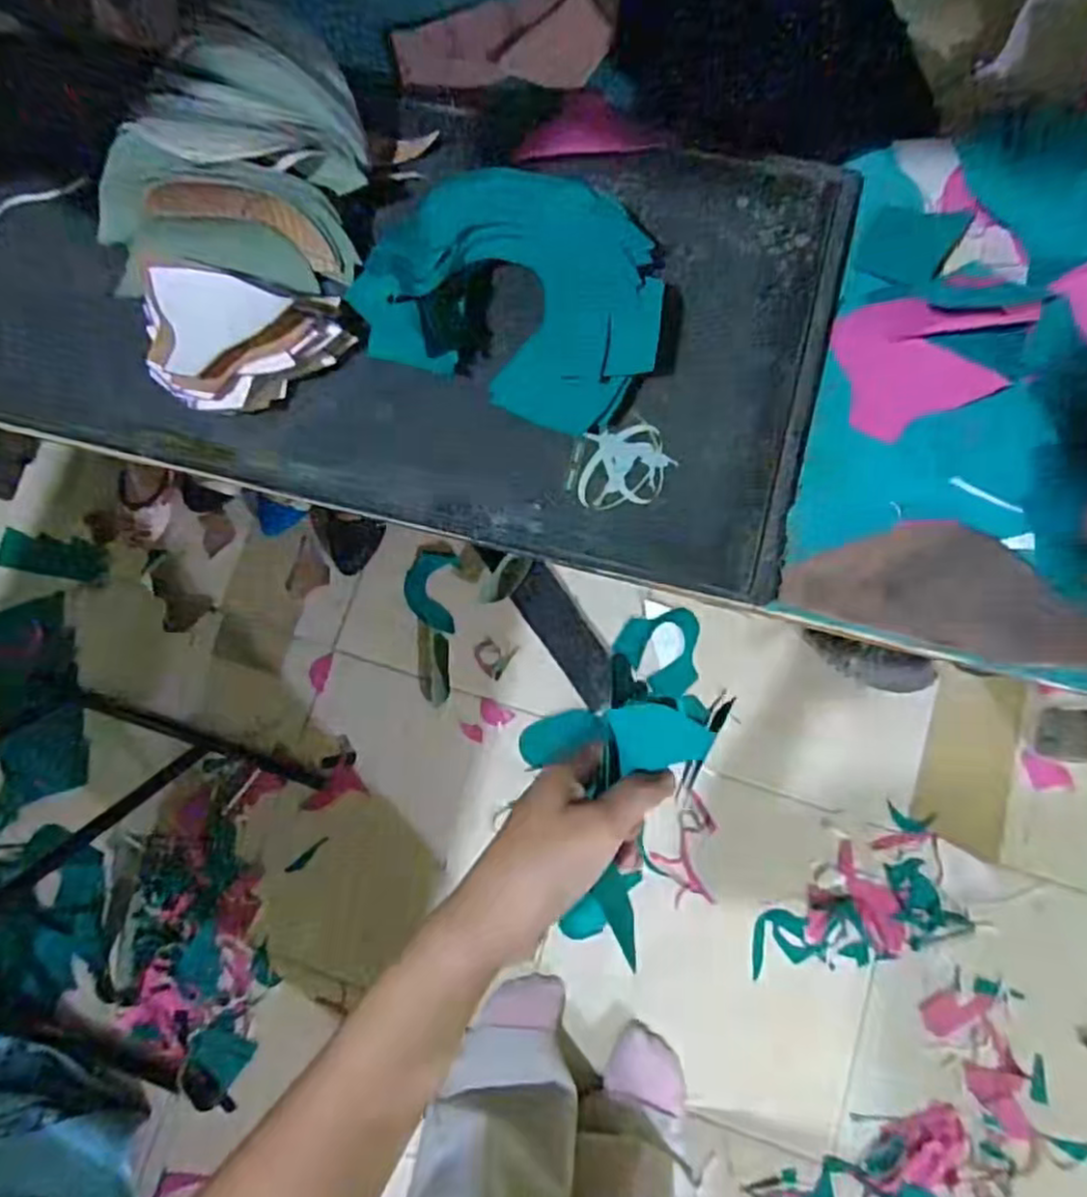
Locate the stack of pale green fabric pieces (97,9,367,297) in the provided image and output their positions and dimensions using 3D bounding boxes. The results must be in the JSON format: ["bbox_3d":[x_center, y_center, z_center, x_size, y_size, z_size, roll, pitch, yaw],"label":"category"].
[{"bbox_3d":[-0.166,-0.228,0.362,0.139,0.057,0.120,8,80,5],"label":"stack of pale green fabric pieces"}]

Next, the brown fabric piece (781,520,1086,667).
[{"bbox_3d":[0.201,-0.006,0.347,0.151,0.010,0.060,16,83,6],"label":"brown fabric piece"}]

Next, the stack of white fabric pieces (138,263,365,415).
[{"bbox_3d":[-0.153,-0.129,0.356,0.104,0.036,0.071,2,79,4],"label":"stack of white fabric pieces"}]

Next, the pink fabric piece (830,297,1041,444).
[{"bbox_3d":[0.190,-0.117,0.354,0.084,0.007,0.071,16,94,19],"label":"pink fabric piece"}]

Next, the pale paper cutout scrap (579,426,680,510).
[{"bbox_3d":[0.041,-0.068,0.355,0.048,0.004,0.042,-7,79,2],"label":"pale paper cutout scrap"}]

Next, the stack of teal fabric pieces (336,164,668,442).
[{"bbox_3d":[-0.011,-0.166,0.355,0.156,0.039,0.132,24,82,8],"label":"stack of teal fabric pieces"}]

